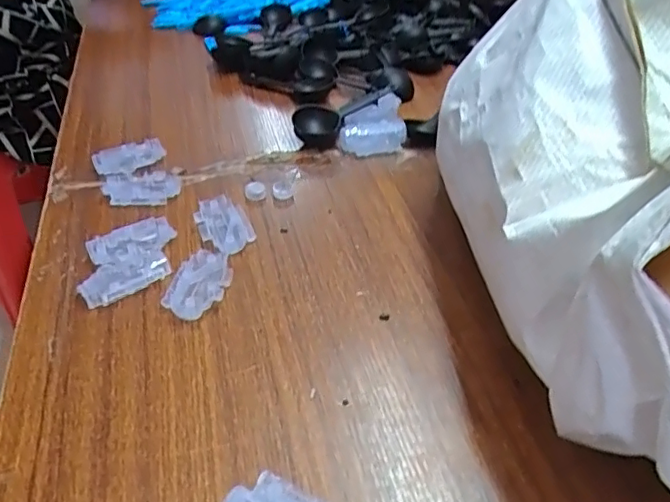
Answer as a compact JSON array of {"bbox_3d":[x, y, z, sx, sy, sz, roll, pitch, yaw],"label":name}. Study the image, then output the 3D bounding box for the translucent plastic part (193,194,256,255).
[{"bbox_3d":[-0.100,-0.024,0.524,0.044,0.016,0.068,-17,44,-21],"label":"translucent plastic part"}]

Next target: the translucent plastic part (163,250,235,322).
[{"bbox_3d":[-0.108,0.026,0.464,0.043,0.014,0.067,9,41,8],"label":"translucent plastic part"}]

